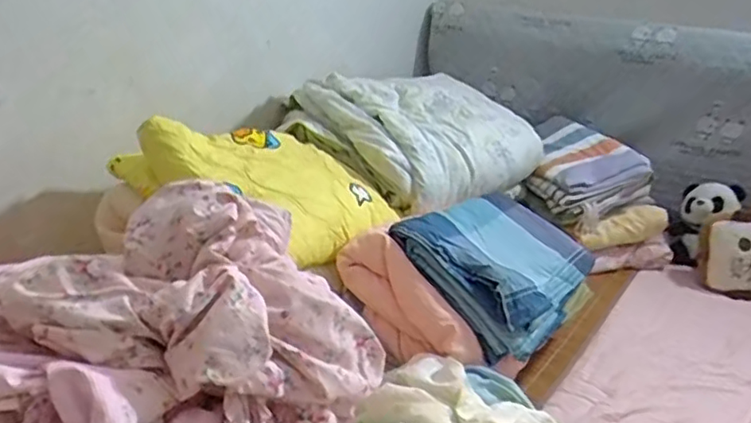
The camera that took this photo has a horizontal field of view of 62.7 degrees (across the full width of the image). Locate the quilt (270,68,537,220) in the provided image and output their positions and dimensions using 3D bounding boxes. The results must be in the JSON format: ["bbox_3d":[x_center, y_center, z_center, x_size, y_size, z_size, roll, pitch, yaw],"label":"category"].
[{"bbox_3d":[0.086,-0.206,1.423,0.544,0.174,0.421,-16,30,-43],"label":"quilt"}]

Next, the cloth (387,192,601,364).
[{"bbox_3d":[0.233,0.074,1.088,0.283,0.081,0.390,44,37,16],"label":"cloth"}]

